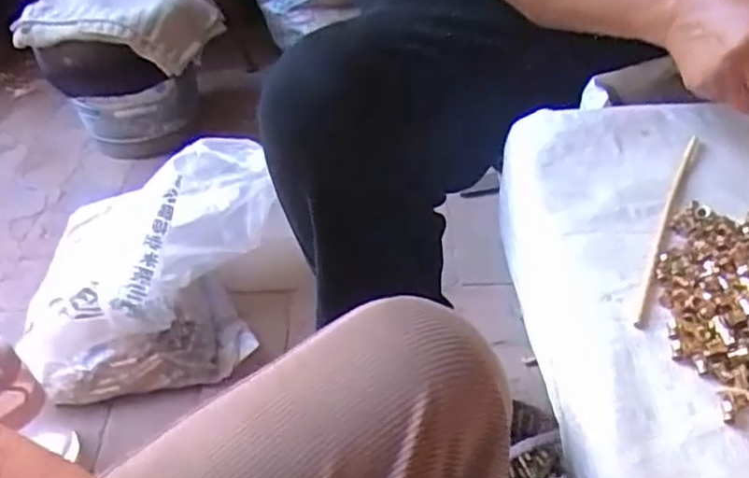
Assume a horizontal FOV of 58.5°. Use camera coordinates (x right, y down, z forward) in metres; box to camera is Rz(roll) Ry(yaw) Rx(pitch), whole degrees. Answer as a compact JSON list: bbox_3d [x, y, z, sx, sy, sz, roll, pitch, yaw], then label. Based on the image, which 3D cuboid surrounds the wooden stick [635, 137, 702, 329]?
[{"bbox_3d":[0.214,-0.014,0.485,0.010,0.005,0.217,21,49,20],"label":"wooden stick"}]

